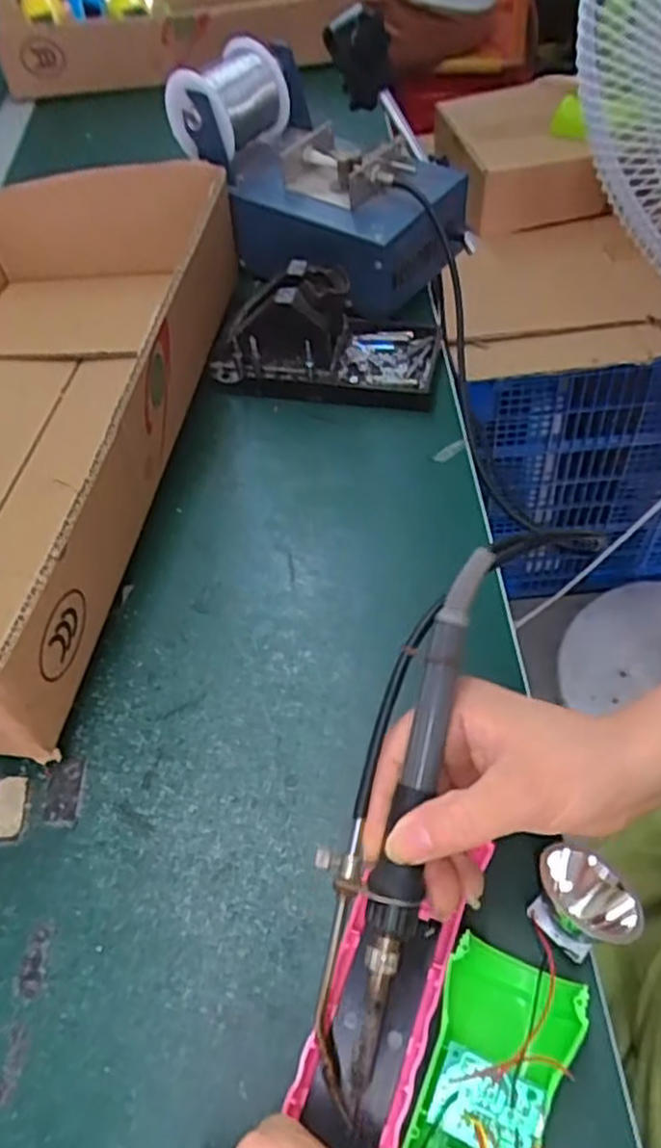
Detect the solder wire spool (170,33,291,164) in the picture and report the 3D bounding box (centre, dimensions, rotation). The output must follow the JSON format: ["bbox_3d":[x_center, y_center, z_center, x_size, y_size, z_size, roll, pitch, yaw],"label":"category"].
[{"bbox_3d":[-0.076,-0.354,0.541,0.070,0.058,0.073,30,62,22],"label":"solder wire spool"}]

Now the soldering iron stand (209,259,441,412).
[{"bbox_3d":[-0.003,-0.172,0.502,0.156,0.071,0.083,9,56,10],"label":"soldering iron stand"}]

